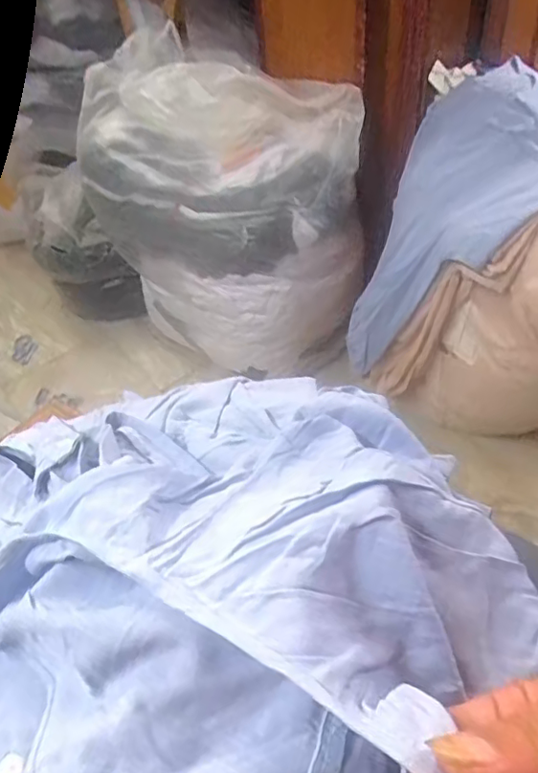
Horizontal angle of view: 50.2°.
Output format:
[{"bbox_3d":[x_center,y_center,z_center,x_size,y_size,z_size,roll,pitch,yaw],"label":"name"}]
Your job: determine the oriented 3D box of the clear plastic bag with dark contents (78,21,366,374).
[{"bbox_3d":[-0.101,-0.352,1.230,0.518,0.581,0.293,25,54,27],"label":"clear plastic bag with dark contents"}]

